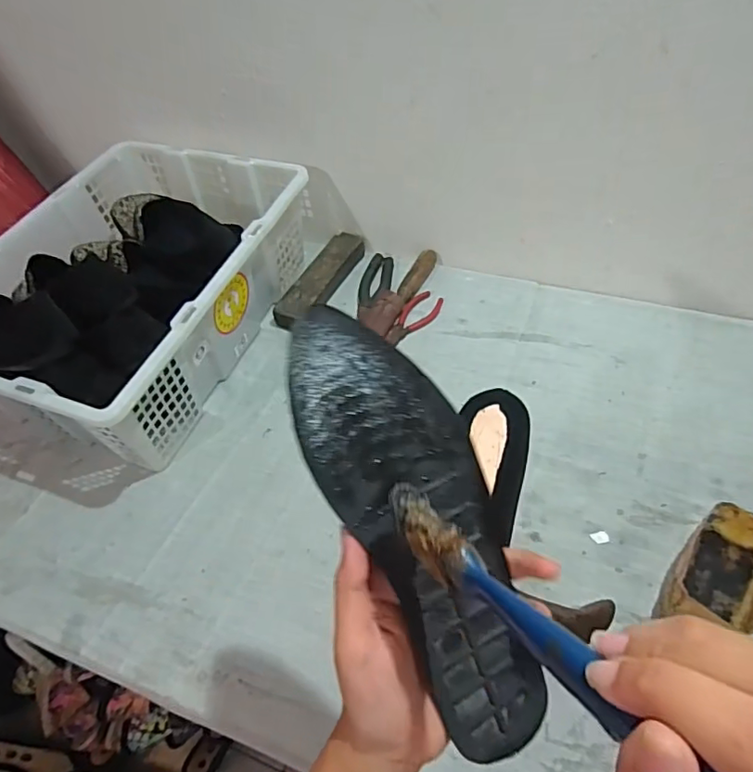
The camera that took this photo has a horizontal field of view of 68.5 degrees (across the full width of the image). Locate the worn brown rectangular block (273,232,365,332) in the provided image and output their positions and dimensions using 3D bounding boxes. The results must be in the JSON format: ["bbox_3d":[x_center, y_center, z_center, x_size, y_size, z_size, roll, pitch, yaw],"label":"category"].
[{"bbox_3d":[-0.089,-0.166,0.873,0.055,0.039,0.209,21,57,21],"label":"worn brown rectangular block"}]

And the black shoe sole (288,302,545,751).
[{"bbox_3d":[0.023,0.069,0.276,0.074,0.015,0.233,-24,90,-13],"label":"black shoe sole"}]

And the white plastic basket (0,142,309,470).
[{"bbox_3d":[-0.337,-0.143,0.798,0.354,0.180,0.498,14,55,16],"label":"white plastic basket"}]

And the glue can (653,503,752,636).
[{"bbox_3d":[0.339,0.188,0.541,0.081,0.066,0.129,36,63,29],"label":"glue can"}]

